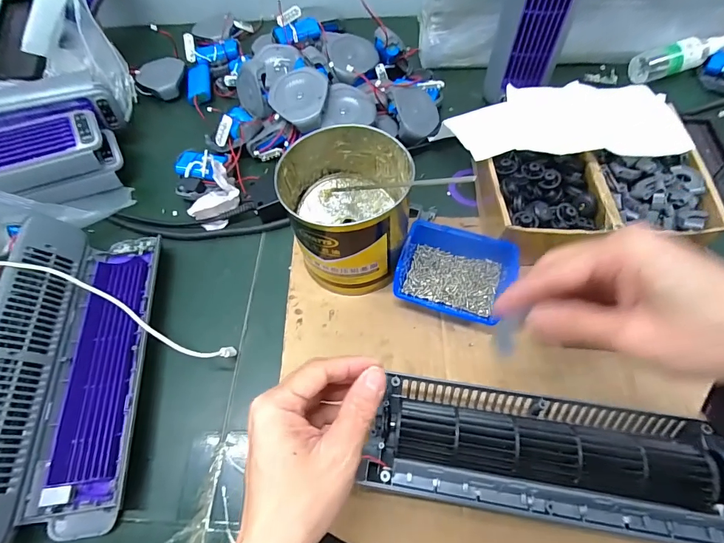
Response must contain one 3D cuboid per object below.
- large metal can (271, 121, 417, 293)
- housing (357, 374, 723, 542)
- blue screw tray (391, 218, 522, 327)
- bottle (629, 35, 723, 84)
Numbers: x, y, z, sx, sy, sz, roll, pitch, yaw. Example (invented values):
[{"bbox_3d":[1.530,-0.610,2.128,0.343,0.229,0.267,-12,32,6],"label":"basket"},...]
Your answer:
[{"bbox_3d":[-0.014,-0.058,0.384,0.117,0.110,0.129,-10,61,-2],"label":"large metal can"},{"bbox_3d":[0.149,0.137,0.281,0.280,0.048,0.084,7,64,7],"label":"housing"},{"bbox_3d":[0.095,0.002,0.387,0.111,0.042,0.086,14,63,11],"label":"blue screw tray"},{"bbox_3d":[0.456,-0.307,0.532,0.131,0.034,0.041,-14,63,11],"label":"bottle"}]

